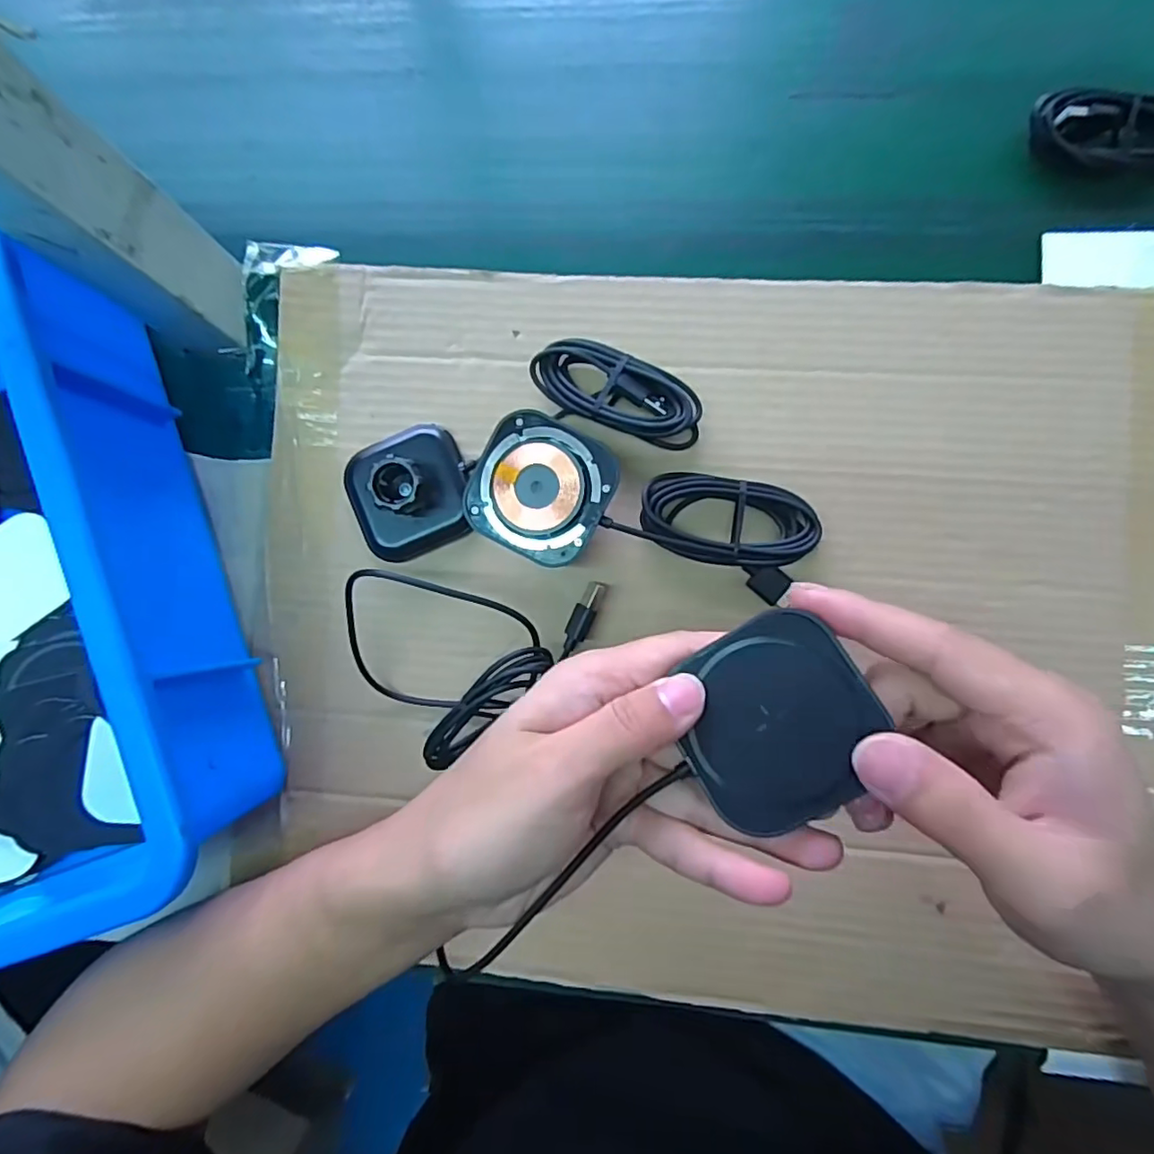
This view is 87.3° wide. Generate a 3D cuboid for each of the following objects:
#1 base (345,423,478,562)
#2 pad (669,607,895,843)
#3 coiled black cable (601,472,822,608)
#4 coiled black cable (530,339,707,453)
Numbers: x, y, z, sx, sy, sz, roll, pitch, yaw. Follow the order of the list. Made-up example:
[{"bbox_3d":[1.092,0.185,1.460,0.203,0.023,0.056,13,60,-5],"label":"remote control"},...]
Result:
[{"bbox_3d":[-0.082,-0.043,0.287,0.058,0.031,0.058,-26,83,3],"label":"base"},{"bbox_3d":[0.061,0.045,0.189,0.058,0.004,0.058,-34,72,15],"label":"pad"},{"bbox_3d":[0.065,-0.026,0.278,0.086,0.019,0.048,25,88,7],"label":"coiled black cable"},{"bbox_3d":[0.019,-0.088,0.288,0.083,0.015,0.037,22,88,7],"label":"coiled black cable"}]

